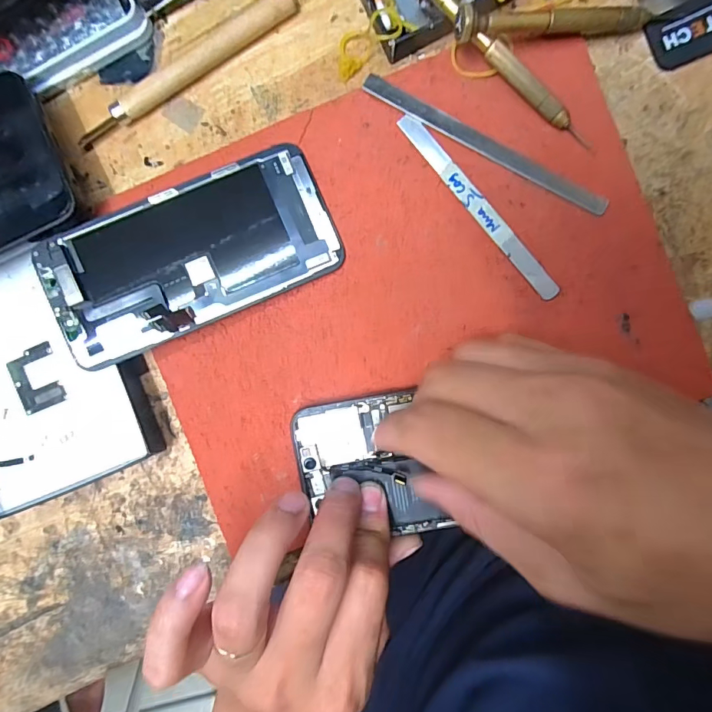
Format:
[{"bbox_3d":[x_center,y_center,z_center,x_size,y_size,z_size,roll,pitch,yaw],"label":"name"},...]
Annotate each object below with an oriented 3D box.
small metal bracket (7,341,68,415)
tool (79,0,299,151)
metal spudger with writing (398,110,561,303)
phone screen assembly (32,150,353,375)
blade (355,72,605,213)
[{"bbox_3d":[-0.171,0.012,0.230,0.026,0.004,0.033,-15,91,3],"label":"small metal bracket"},{"bbox_3d":[-0.086,-0.142,0.215,0.128,0.012,0.009,-31,90,3],"label":"tool"},{"bbox_3d":[0.060,-0.073,0.209,0.009,0.004,0.112,-40,90,3],"label":"metal spudger with writing"},{"bbox_3d":[-0.080,-0.050,0.210,0.138,0.008,0.067,-23,91,-3],"label":"phone screen assembly"},{"bbox_3d":[0.062,-0.102,0.207,0.129,0.004,0.009,30,93,1],"label":"blade"}]

